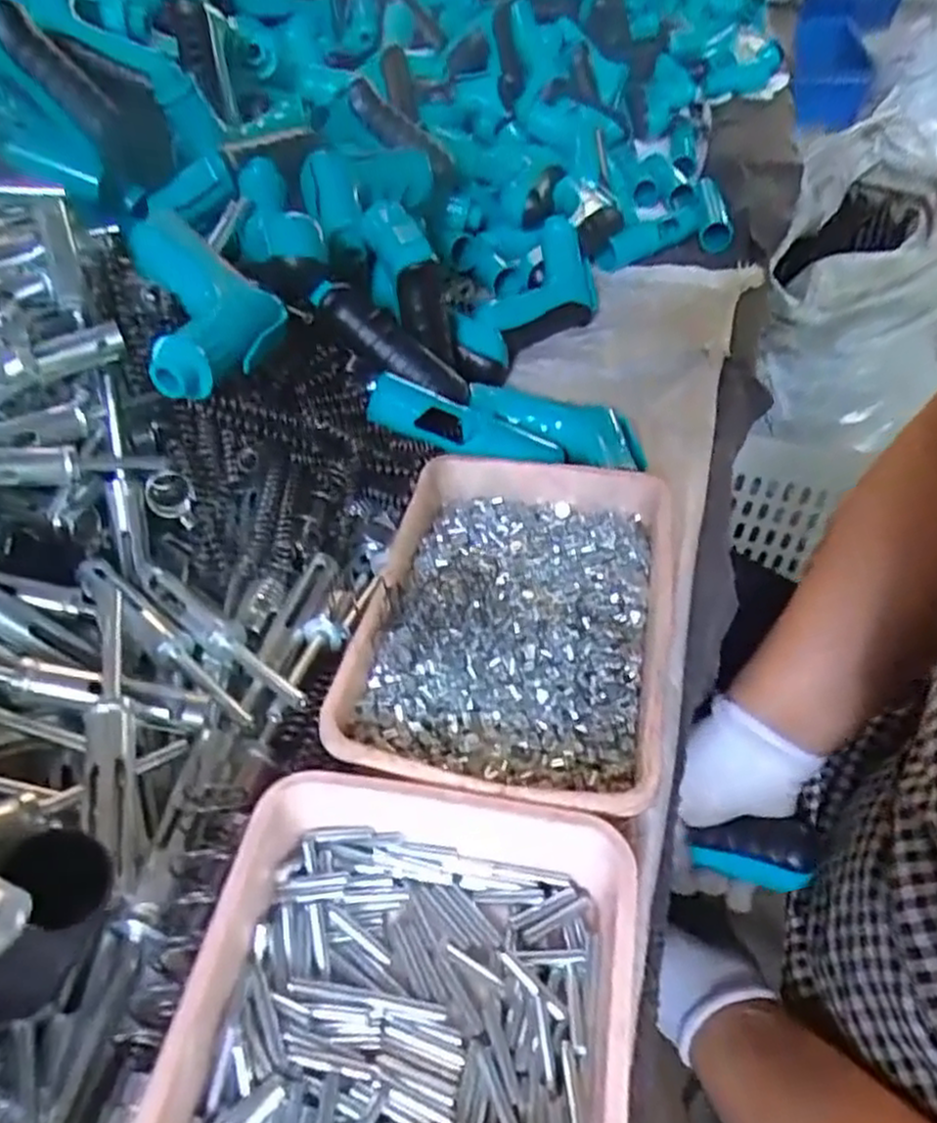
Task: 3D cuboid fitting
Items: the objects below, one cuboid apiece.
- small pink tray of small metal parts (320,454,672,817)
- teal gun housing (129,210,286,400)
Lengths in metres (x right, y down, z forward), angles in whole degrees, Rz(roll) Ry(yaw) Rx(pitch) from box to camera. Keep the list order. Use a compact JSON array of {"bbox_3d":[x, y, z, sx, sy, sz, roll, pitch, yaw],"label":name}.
[{"bbox_3d":[0.024,0.024,0.364,0.133,0.034,0.202,10,46,9],"label":"small pink tray of small metal parts"},{"bbox_3d":[-0.144,-0.147,0.413,0.071,0.039,0.134,-15,47,-16],"label":"teal gun housing"}]

